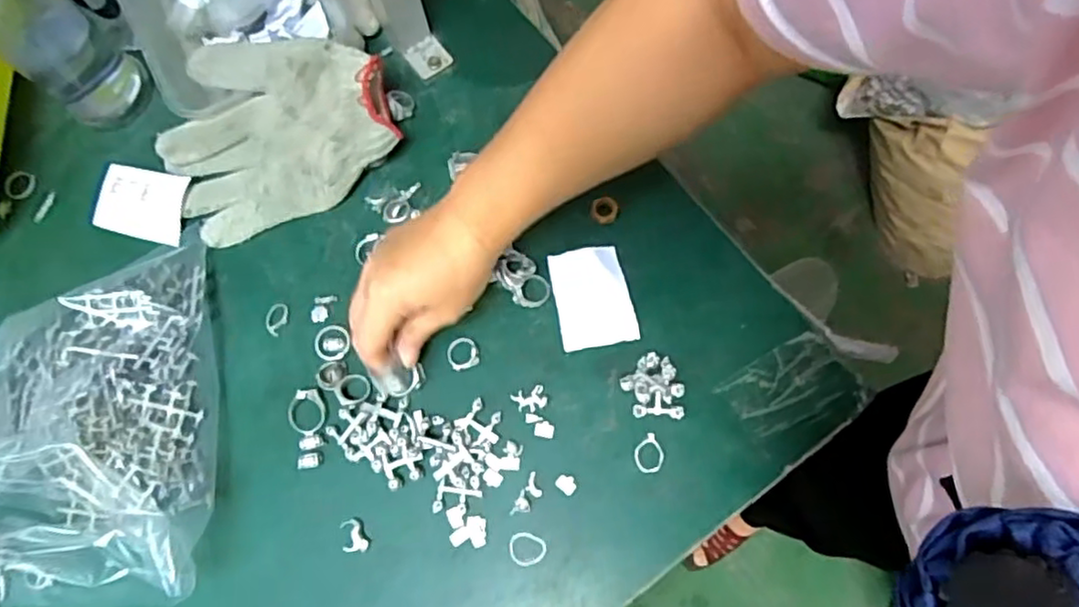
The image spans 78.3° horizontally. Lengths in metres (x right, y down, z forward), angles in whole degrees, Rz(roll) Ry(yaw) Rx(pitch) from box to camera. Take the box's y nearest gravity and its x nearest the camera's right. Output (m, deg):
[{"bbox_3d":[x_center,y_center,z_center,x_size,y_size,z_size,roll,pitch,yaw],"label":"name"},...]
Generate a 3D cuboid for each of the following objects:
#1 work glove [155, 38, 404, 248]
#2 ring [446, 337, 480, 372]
[{"bbox_3d":[-0.198,-0.129,0.492,0.173,0.063,0.114,-19,73,-4],"label":"work glove"},{"bbox_3d":[-0.054,0.035,0.464,0.021,0.004,0.023,-1,73,2],"label":"ring"}]

